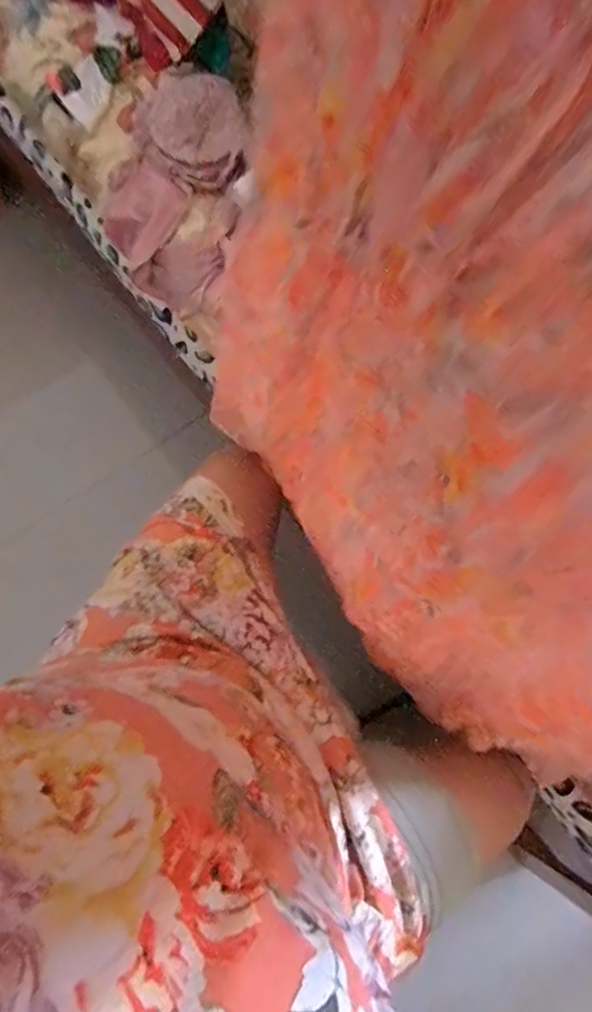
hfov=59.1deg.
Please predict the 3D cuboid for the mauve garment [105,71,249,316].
[{"bbox_3d":[-0.130,-0.396,0.660,0.197,0.089,0.295,12,70,1],"label":"mauve garment"}]

